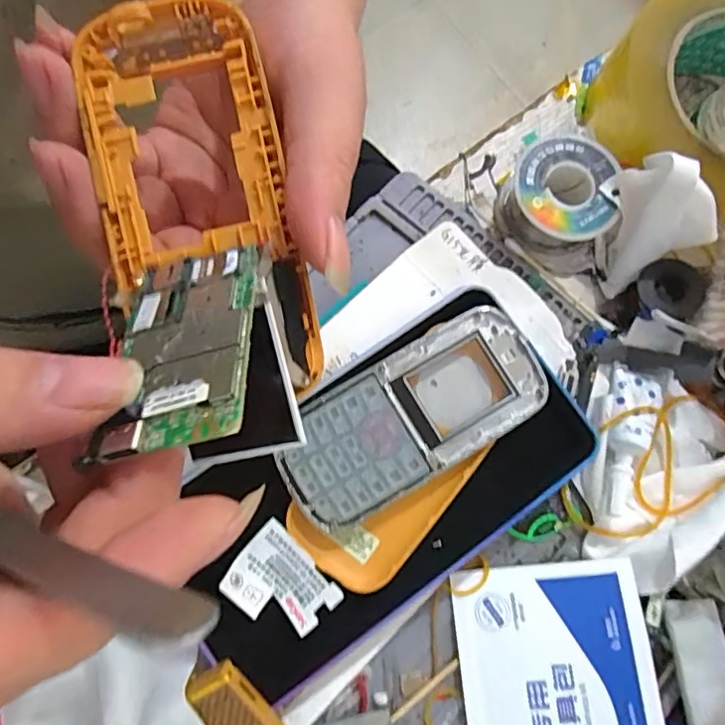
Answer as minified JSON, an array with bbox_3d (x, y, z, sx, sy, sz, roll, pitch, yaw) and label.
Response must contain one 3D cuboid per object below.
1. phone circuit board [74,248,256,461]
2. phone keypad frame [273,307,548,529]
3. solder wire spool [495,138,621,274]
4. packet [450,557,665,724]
[{"bbox_3d":[-0.042,-0.006,0.134,0.033,0.004,0.062,-13,46,8],"label":"phone circuit board"},{"bbox_3d":[0.021,0.024,0.248,0.118,0.014,0.052,-29,84,-9],"label":"phone keypad frame"},{"bbox_3d":[0.095,-0.077,0.279,0.049,0.029,0.053,1,81,-5],"label":"solder wire spool"},{"bbox_3d":[0.086,0.158,0.240,0.081,0.009,0.135,-5,81,-6],"label":"packet"}]

